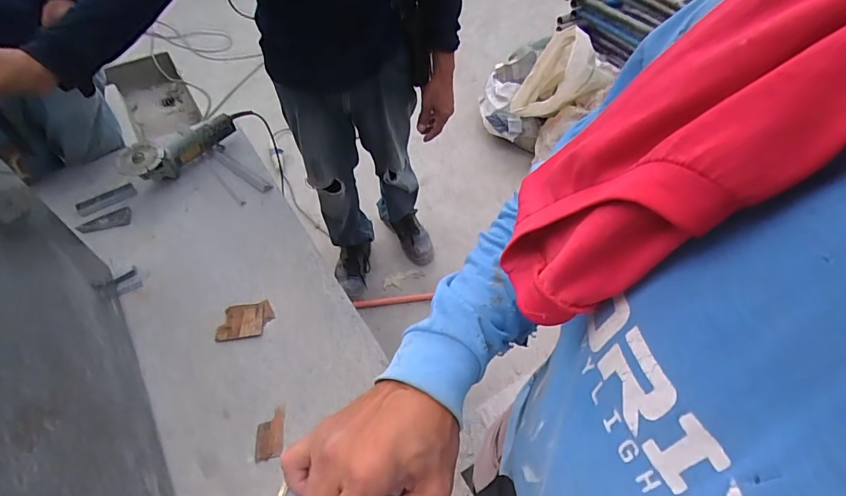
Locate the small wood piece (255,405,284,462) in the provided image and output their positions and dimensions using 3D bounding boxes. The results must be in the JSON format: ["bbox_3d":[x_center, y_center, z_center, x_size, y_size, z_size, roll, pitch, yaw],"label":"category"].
[{"bbox_3d":[-0.263,0.318,0.782,0.048,0.006,0.082,-7,53,-6],"label":"small wood piece"}]

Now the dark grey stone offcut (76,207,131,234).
[{"bbox_3d":[-0.736,-0.062,1.051,0.115,0.005,0.052,-16,54,-12],"label":"dark grey stone offcut"}]

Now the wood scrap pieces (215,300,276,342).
[{"bbox_3d":[-0.356,0.145,0.909,0.107,0.010,0.077,-9,53,-7],"label":"wood scrap pieces"}]

